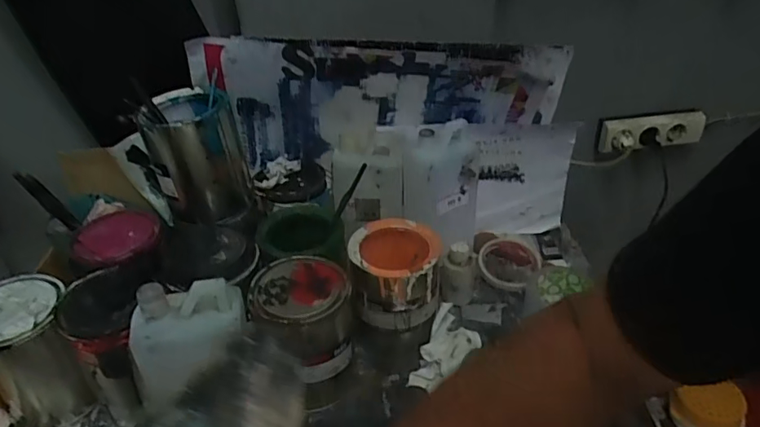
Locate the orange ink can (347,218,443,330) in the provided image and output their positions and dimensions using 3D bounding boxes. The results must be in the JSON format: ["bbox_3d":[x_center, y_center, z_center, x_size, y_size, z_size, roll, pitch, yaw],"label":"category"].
[{"bbox_3d":[0.020,0.076,0.663,0.107,0.092,0.104,-1,34,1],"label":"orange ink can"}]

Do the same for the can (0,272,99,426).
[{"bbox_3d":[-0.398,0.158,0.611,0.102,0.158,0.106,-20,38,-25],"label":"can"}]

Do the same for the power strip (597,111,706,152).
[{"bbox_3d":[0.502,-0.154,0.981,0.203,0.063,0.031,-9,3,-6],"label":"power strip"}]

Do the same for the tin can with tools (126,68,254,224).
[{"bbox_3d":[-0.231,-0.075,0.676,0.098,0.159,0.095,-1,34,1],"label":"tin can with tools"}]

